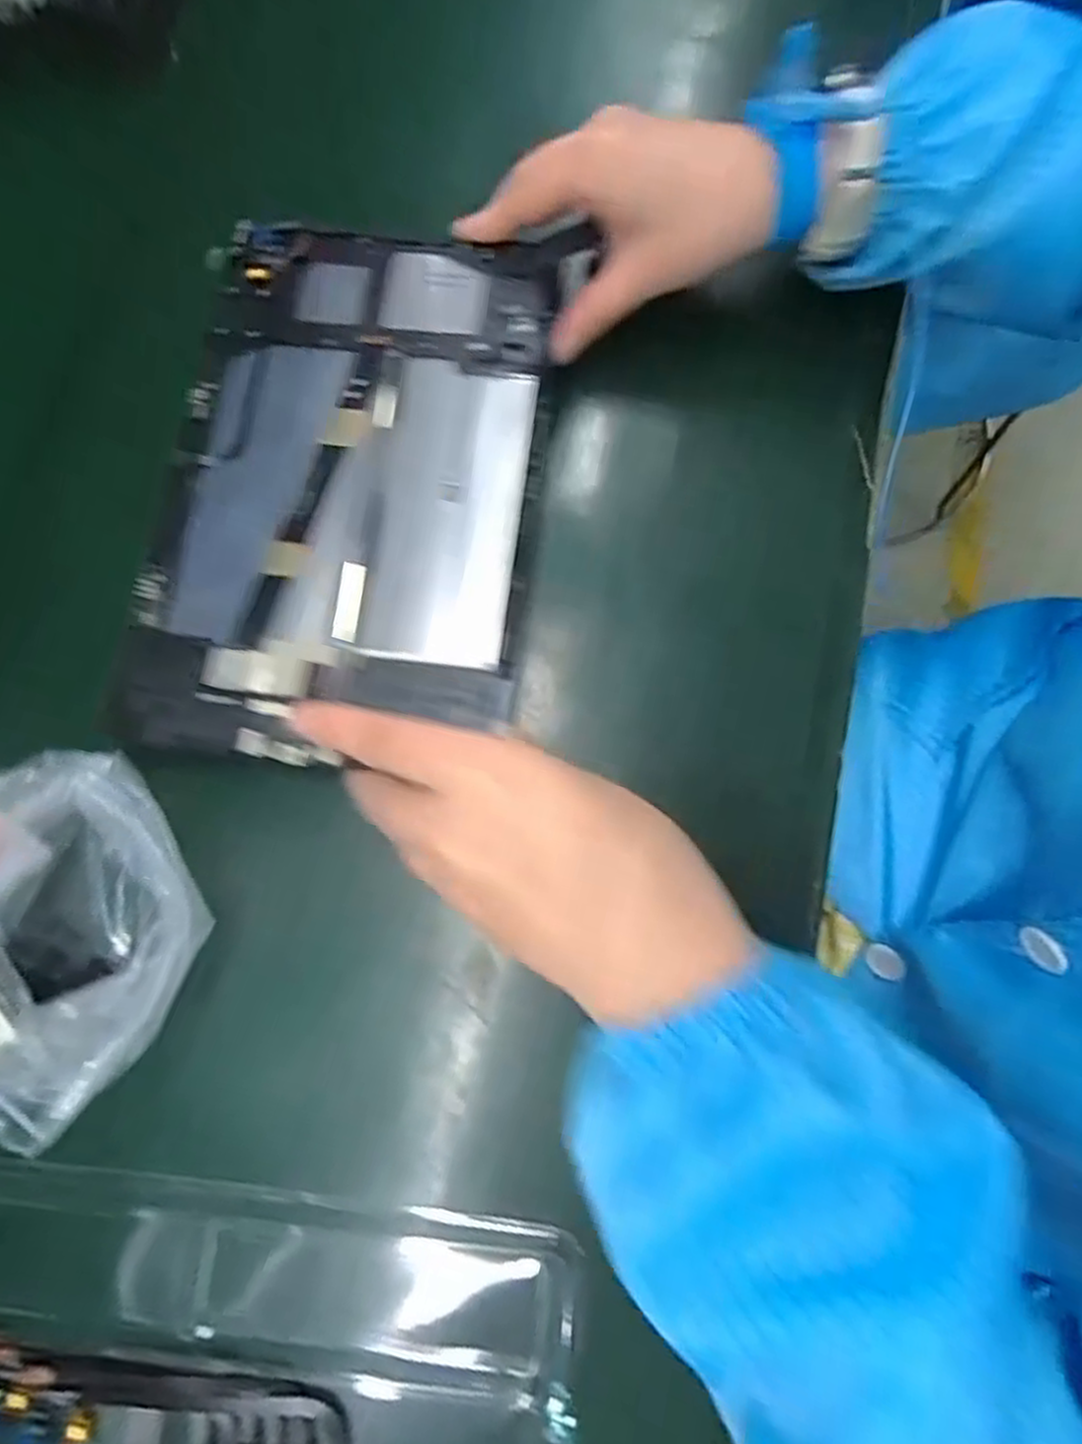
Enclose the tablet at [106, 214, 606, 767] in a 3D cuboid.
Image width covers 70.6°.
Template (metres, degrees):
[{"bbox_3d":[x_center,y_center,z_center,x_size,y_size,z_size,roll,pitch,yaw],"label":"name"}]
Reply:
[{"bbox_3d":[-0.078,-0.102,0.315,0.151,0.011,0.234,6,77,1],"label":"tablet"}]

